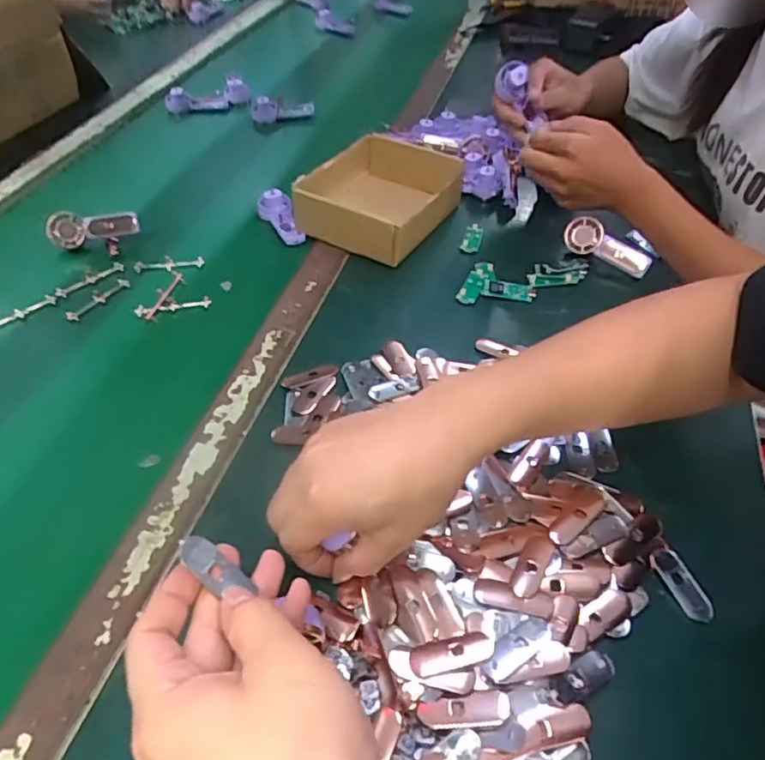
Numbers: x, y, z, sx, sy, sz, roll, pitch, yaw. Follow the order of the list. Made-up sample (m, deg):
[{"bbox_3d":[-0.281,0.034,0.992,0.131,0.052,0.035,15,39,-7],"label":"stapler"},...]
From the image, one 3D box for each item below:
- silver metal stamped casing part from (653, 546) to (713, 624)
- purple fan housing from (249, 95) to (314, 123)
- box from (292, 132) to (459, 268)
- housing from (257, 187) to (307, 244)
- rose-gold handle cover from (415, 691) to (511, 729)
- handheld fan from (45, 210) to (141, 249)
[{"bbox_3d":[0.199,0.136,0.404,0.019,0.004,0.050,-14,48,-14],"label":"silver metal stamped casing part"},{"bbox_3d":[-0.144,-0.394,0.871,0.089,0.033,0.029,-8,47,-8],"label":"purple fan housing"},{"bbox_3d":[-0.004,-0.211,0.698,0.155,0.061,0.184,18,49,16],"label":"box"},{"bbox_3d":[-0.115,-0.186,0.691,0.035,0.032,0.082,-17,48,-16],"label":"housing"},{"bbox_3d":[0.046,0.186,0.341,0.051,0.004,0.015,-5,46,-5],"label":"rose-gold handle cover"},{"bbox_3d":[-0.319,-0.164,0.666,0.093,0.036,0.035,-6,46,-6],"label":"handheld fan"}]

